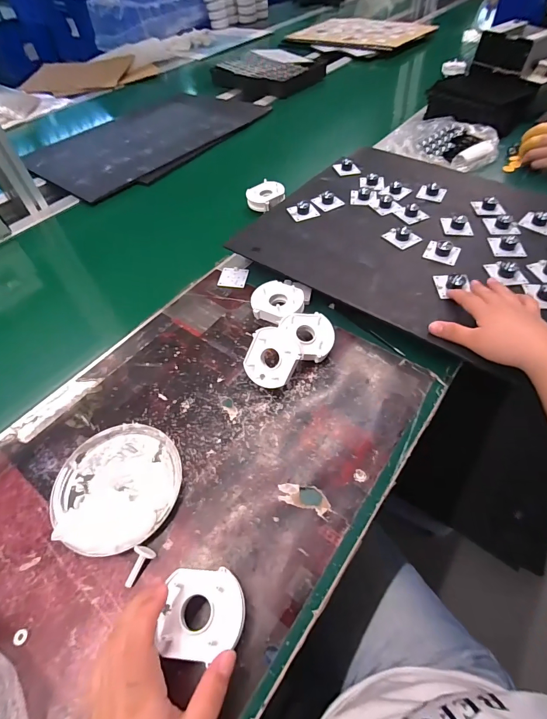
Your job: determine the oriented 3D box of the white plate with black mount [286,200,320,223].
[{"bbox_3d":[0.051,-0.252,0.587,0.045,0.016,0.040,-20,55,-11],"label":"white plate with black mount"}]

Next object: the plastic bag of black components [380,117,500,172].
[{"bbox_3d":[0.386,-0.482,0.771,0.222,0.034,0.199,-39,60,-22],"label":"plastic bag of black components"}]

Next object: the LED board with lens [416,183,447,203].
[{"bbox_3d":[0.272,-0.287,0.602,0.043,0.014,0.041,23,58,20],"label":"LED board with lens"}]

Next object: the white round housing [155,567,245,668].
[{"bbox_3d":[-0.057,0.207,0.287,0.063,0.026,0.058,-3,53,2],"label":"white round housing"}]

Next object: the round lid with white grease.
[{"bbox_3d":[-0.163,0.130,0.363,0.124,0.016,0.127,-2,54,3],"label":"round lid with white grease"}]

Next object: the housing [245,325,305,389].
[{"bbox_3d":[-0.001,-0.002,0.418,0.062,0.013,0.071,21,95,14],"label":"housing"}]

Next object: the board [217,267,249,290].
[{"bbox_3d":[-0.063,-0.131,0.557,0.043,0.004,0.047,6,54,8],"label":"board"}]

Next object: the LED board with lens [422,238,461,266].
[{"bbox_3d":[0.246,-0.161,0.504,0.045,0.022,0.039,19,57,17],"label":"LED board with lens"}]

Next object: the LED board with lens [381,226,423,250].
[{"bbox_3d":[0.196,-0.190,0.532,0.039,0.016,0.047,-32,58,-18],"label":"LED board with lens"}]

